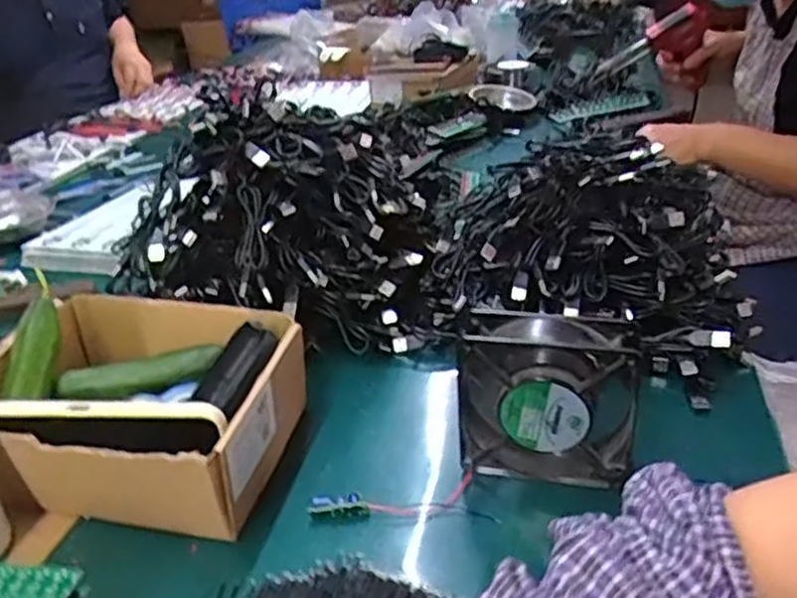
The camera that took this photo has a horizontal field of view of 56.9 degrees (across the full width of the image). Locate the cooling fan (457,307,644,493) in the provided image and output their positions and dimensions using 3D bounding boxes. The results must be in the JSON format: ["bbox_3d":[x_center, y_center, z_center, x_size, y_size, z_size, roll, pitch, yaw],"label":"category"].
[{"bbox_3d":[0.106,0.070,0.523,0.118,0.118,0.039,4,30,16],"label":"cooling fan"}]

